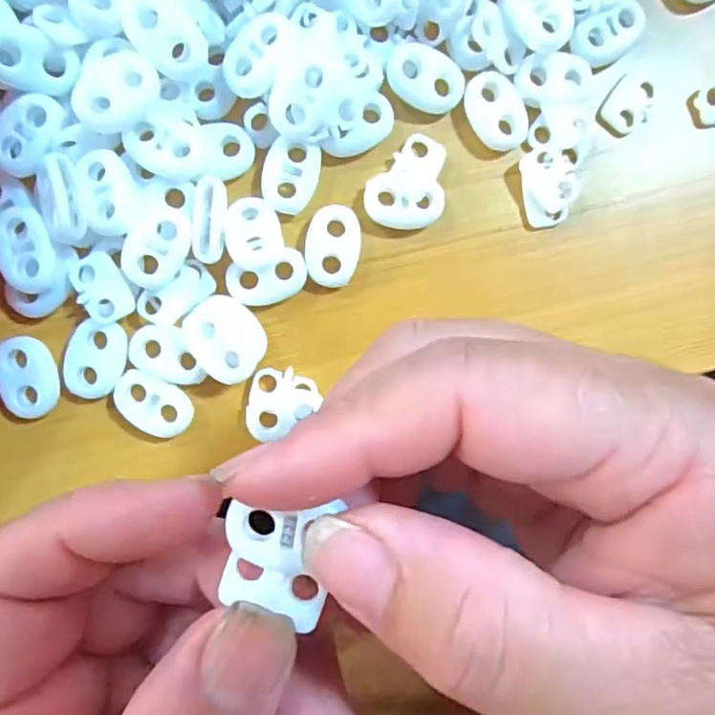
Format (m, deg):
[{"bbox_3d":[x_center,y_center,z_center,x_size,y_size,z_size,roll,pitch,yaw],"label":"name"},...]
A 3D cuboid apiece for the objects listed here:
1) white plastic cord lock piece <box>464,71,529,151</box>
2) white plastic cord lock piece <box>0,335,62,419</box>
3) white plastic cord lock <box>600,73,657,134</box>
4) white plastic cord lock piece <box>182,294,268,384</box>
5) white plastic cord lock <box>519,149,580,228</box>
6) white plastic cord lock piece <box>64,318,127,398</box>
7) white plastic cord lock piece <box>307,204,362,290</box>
[{"bbox_3d":[0.040,-0.069,0.172,0.015,0.004,0.022,-27,94,-3],"label":"white plastic cord lock piece"},{"bbox_3d":[-0.089,0.005,0.165,0.015,0.005,0.022,-5,92,-5],"label":"white plastic cord lock piece"},{"bbox_3d":[0.080,-0.074,0.177,0.013,0.004,0.017,35,89,-5],"label":"white plastic cord lock"},{"bbox_3d":[-0.036,-0.005,0.165,0.019,0.008,0.023,-39,94,-3],"label":"white plastic cord lock piece"},{"bbox_3d":[0.056,-0.049,0.177,0.017,0.004,0.021,-15,93,-4],"label":"white plastic cord lock"},{"bbox_3d":[-0.071,0.001,0.166,0.015,0.004,0.021,15,90,-5],"label":"white plastic cord lock piece"},{"bbox_3d":[-0.007,-0.031,0.171,0.015,0.004,0.022,2,91,-5],"label":"white plastic cord lock piece"}]

